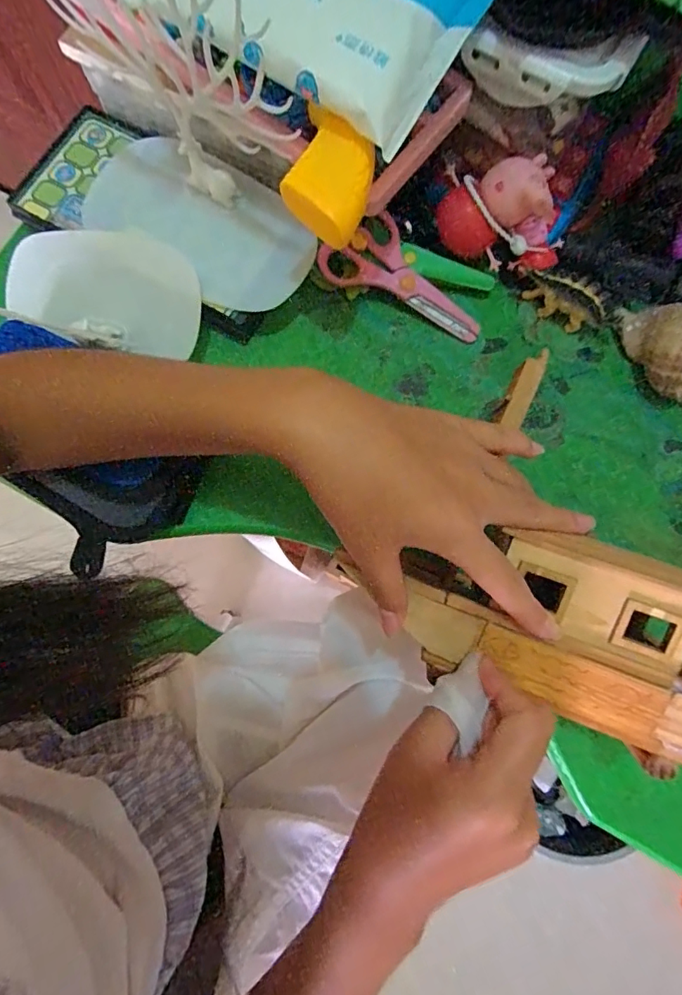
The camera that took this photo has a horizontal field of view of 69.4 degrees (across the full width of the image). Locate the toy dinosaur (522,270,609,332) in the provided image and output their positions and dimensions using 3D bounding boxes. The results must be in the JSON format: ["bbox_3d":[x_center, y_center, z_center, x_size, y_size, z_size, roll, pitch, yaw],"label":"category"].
[{"bbox_3d":[0.158,-0.137,0.344,0.057,0.031,0.018,33,81,6],"label":"toy dinosaur"}]

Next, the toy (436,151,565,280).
[{"bbox_3d":[0.108,-0.191,0.343,0.076,0.078,0.043,-5,47,24],"label":"toy"}]

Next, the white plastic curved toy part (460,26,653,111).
[{"bbox_3d":[0.115,-0.237,0.275,0.093,0.024,0.027,6,79,1],"label":"white plastic curved toy part"}]

